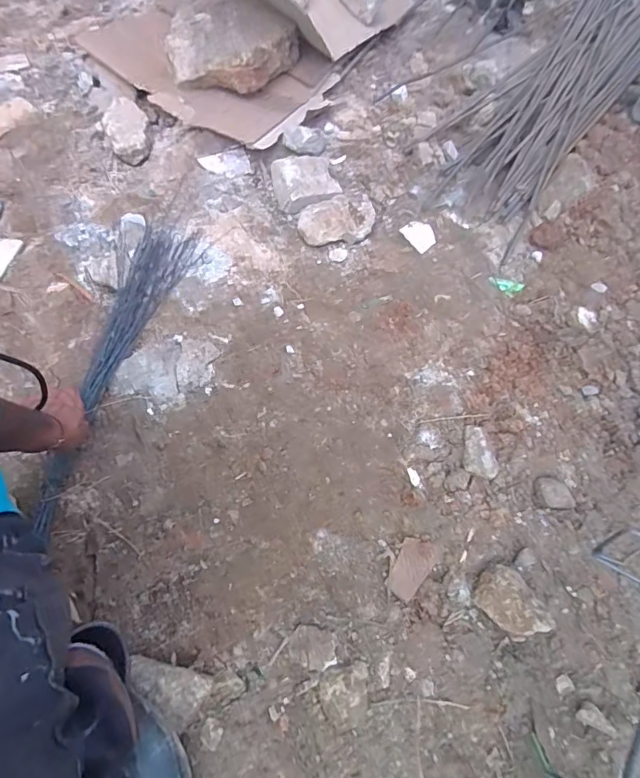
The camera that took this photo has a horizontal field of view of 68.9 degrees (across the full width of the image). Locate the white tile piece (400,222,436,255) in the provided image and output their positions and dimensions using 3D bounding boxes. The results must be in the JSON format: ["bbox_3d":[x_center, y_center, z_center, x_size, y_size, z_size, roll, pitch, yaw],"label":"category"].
[{"bbox_3d":[0.197,-0.299,0.904,0.061,0.004,0.068,-30,66,-17],"label":"white tile piece"}]

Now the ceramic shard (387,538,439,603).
[{"bbox_3d":[0.117,0.229,0.604,0.047,0.018,0.082,41,67,19],"label":"ceramic shard"}]

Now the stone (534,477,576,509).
[{"bbox_3d":[0.335,0.148,0.663,0.053,0.014,0.042,2,61,-1],"label":"stone"}]

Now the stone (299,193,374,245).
[{"bbox_3d":[0.034,-0.306,0.868,0.148,0.050,0.077,-21,64,-13],"label":"stone"}]

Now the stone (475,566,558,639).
[{"bbox_3d":[0.233,0.264,0.571,0.067,0.047,0.088,-37,68,-20],"label":"stone"}]

